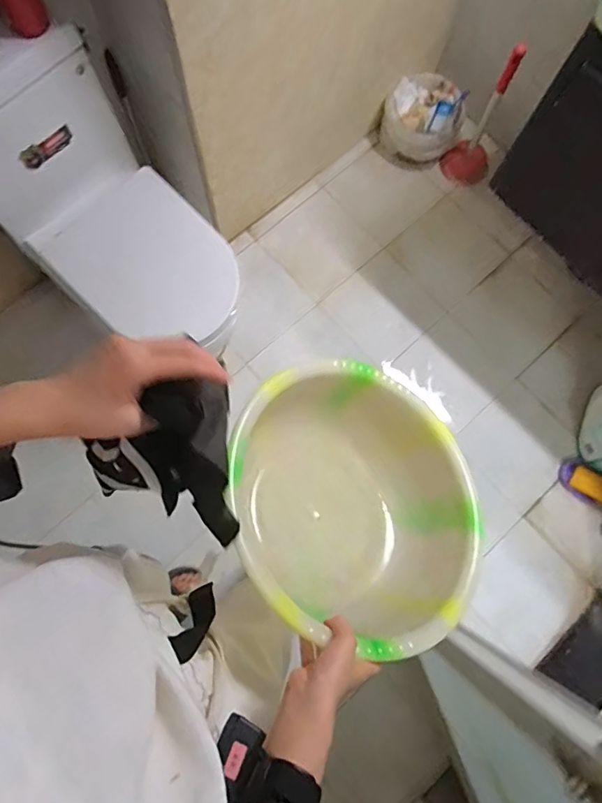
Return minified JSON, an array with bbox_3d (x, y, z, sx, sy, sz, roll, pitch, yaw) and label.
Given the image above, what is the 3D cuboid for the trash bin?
[{"bbox_3d":[0.377,-0.902,1.579,0.260,0.209,0.234,16,77,-2],"label":"trash bin"}]

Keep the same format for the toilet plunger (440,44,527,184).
[{"bbox_3d":[0.549,-0.833,1.425,0.144,0.481,0.112,30,77,2],"label":"toilet plunger"}]

